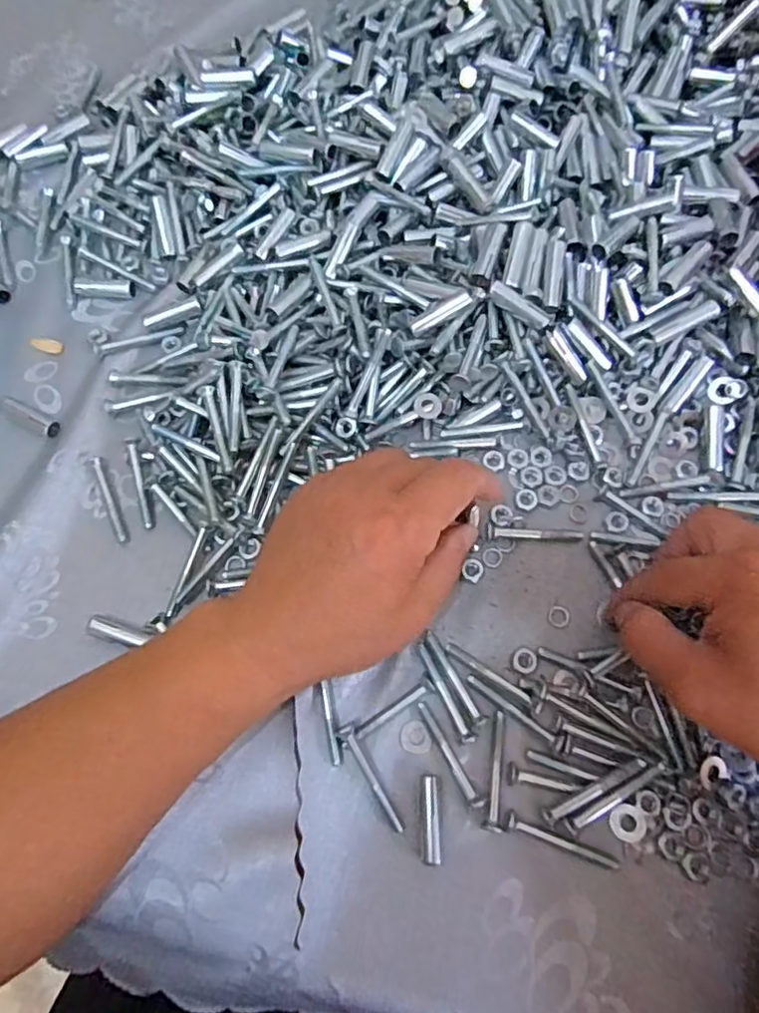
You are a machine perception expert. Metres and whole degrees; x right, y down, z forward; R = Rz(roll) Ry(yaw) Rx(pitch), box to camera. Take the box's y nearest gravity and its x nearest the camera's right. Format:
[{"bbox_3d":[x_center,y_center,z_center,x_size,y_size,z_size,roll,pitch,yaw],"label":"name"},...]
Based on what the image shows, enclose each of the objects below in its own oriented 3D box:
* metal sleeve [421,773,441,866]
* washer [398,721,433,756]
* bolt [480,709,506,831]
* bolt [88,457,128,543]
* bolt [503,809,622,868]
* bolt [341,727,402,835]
[{"bbox_3d":[0.025,0.153,0.301,0.009,0.009,0.039,-1,70,2],"label":"metal sleeve"},{"bbox_3d":[0.019,0.119,0.317,0.016,0.004,0.016,0,77,2],"label":"washer"},{"bbox_3d":[0.059,0.133,0.308,0.009,0.005,0.056,7,71,5],"label":"bolt"},{"bbox_3d":[-0.161,-0.005,0.362,0.007,0.004,0.057,-24,71,-6],"label":"bolt"},{"bbox_3d":[0.087,0.163,0.296,0.056,0.005,0.009,22,73,10],"label":"bolt"},{"bbox_3d":[-0.005,0.137,0.307,0.008,0.007,0.056,-28,72,-8],"label":"bolt"}]

